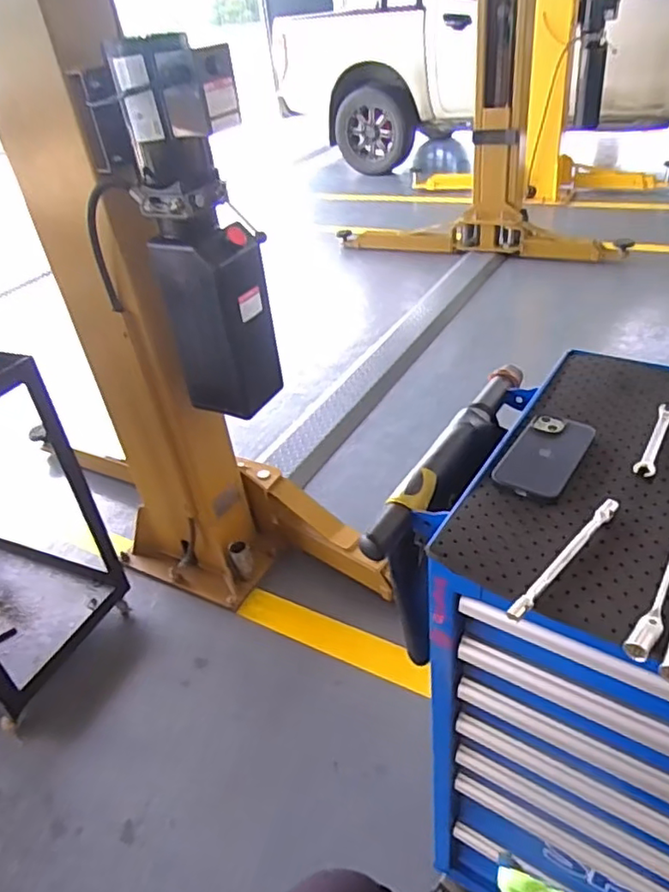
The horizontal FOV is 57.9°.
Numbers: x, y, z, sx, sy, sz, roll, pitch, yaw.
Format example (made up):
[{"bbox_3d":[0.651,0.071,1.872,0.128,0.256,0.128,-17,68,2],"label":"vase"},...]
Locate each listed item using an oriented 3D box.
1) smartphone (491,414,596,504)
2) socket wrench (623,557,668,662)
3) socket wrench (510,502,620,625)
[{"bbox_3d":[0.244,0.010,0.701,0.078,0.013,0.144,18,44,32],"label":"smartphone"},{"bbox_3d":[0.307,0.107,0.555,0.020,0.014,0.227,18,43,31],"label":"socket wrench"},{"bbox_3d":[0.224,0.105,0.581,0.187,0.008,0.015,-33,43,-30],"label":"socket wrench"}]

